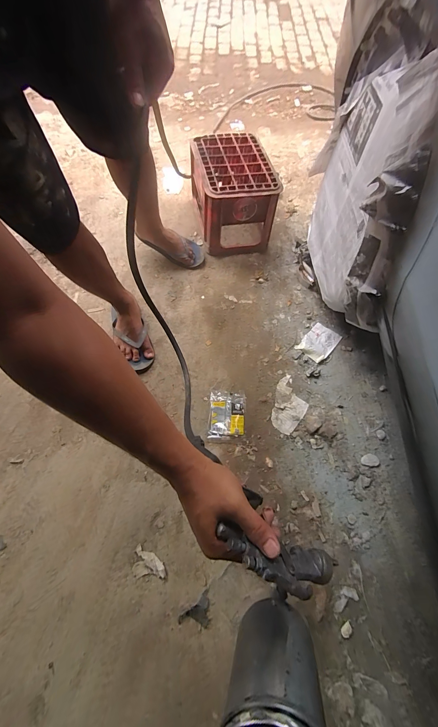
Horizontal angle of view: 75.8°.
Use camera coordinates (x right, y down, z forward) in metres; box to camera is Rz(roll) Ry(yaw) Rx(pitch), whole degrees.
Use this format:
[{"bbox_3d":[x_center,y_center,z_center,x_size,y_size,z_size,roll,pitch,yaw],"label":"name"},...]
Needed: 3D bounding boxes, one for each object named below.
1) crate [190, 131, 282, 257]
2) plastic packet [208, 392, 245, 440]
[{"bbox_3d":[0.051,-0.682,1.137,0.275,0.254,0.396,-10,65,-6],"label":"crate"},{"bbox_3d":[0.023,0.154,0.860,0.105,0.030,0.144,3,64,0],"label":"plastic packet"}]

